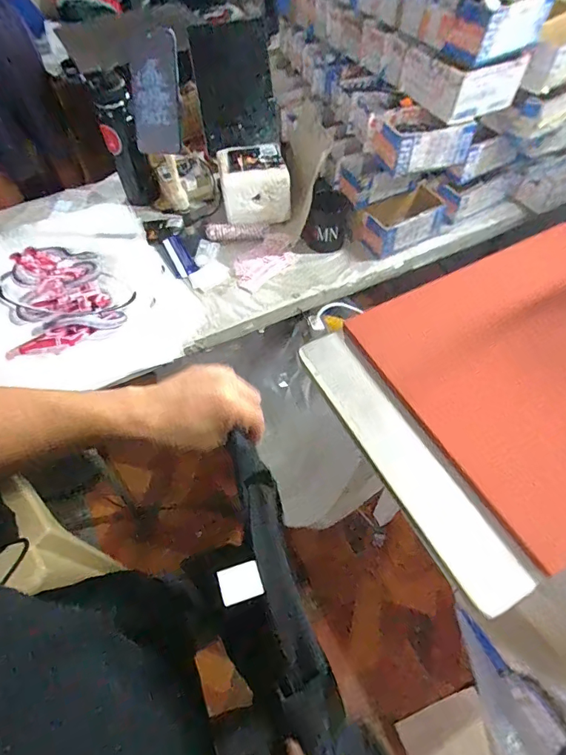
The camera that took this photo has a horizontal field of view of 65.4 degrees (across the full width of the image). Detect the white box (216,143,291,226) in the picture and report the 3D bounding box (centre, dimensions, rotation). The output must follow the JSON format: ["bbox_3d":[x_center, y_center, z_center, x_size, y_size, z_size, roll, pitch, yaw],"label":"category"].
[{"bbox_3d":[-0.066,-0.421,0.956,0.142,0.123,0.129,-9,56,-4],"label":"white box"}]

